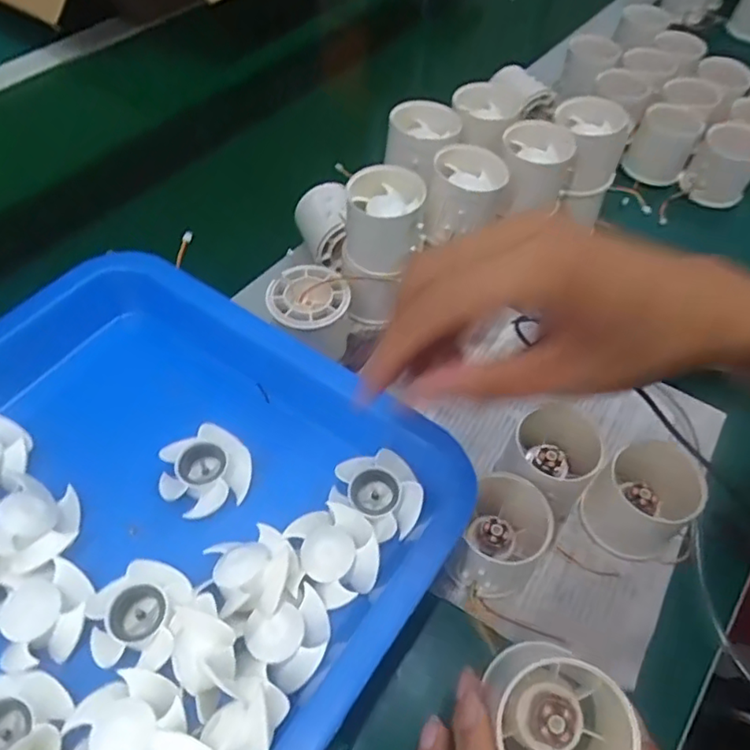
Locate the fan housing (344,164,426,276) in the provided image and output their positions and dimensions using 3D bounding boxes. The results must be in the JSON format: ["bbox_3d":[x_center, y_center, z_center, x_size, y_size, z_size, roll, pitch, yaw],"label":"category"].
[{"bbox_3d":[0.006,-0.102,0.395,0.051,0.051,0.053,9,55,5],"label":"fan housing"}]

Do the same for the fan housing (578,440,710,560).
[{"bbox_3d":[0.159,0.074,0.351,0.054,0.039,0.061,38,62,23],"label":"fan housing"}]

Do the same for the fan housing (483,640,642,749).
[{"bbox_3d":[0.073,0.140,0.240,0.057,0.038,0.061,38,62,23],"label":"fan housing"}]

